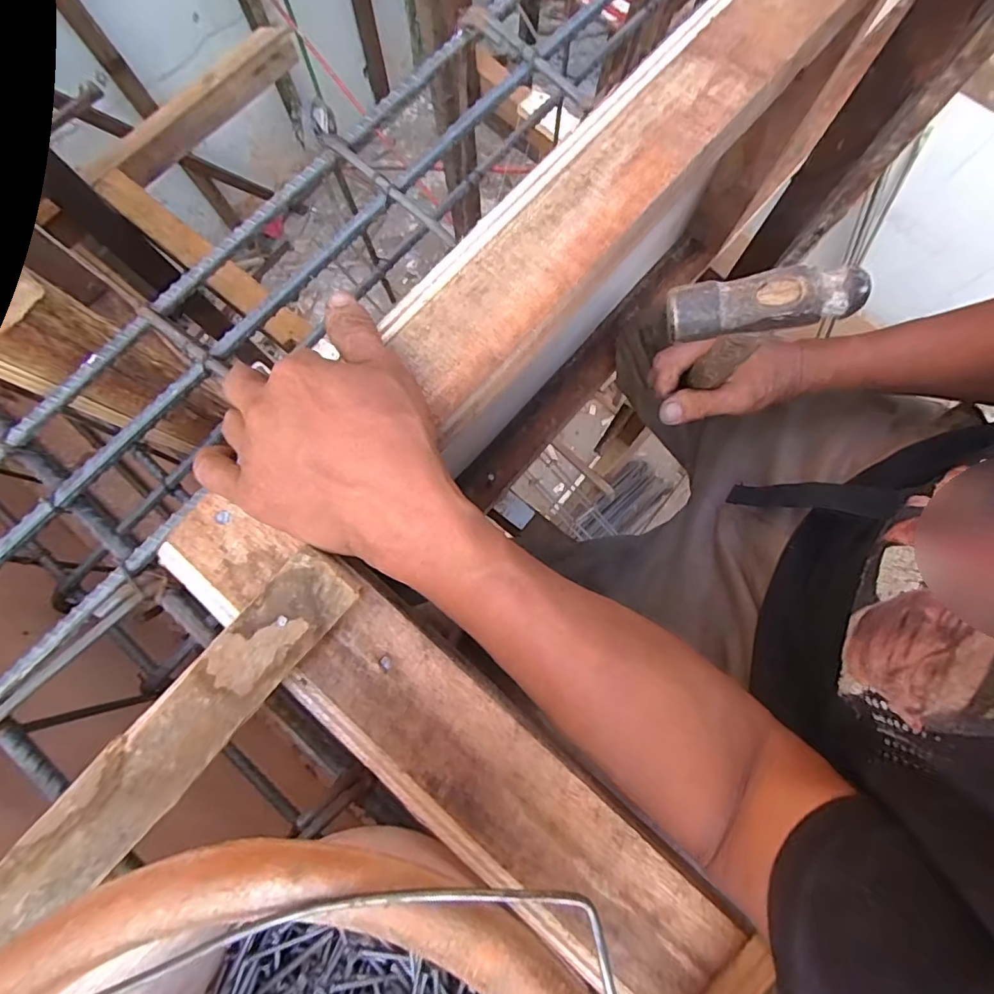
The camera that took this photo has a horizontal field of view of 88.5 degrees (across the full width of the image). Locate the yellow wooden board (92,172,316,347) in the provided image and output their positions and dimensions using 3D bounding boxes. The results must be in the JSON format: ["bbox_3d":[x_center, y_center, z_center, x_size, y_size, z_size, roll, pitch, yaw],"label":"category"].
[{"bbox_3d":[-0.454,-0.370,0.774,0.424,0.023,0.049,39,82,6],"label":"yellow wooden board"}]

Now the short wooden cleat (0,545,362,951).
[{"bbox_3d":[-0.189,0.153,0.242,0.040,0.021,0.320,42,83,7],"label":"short wooden cleat"}]

